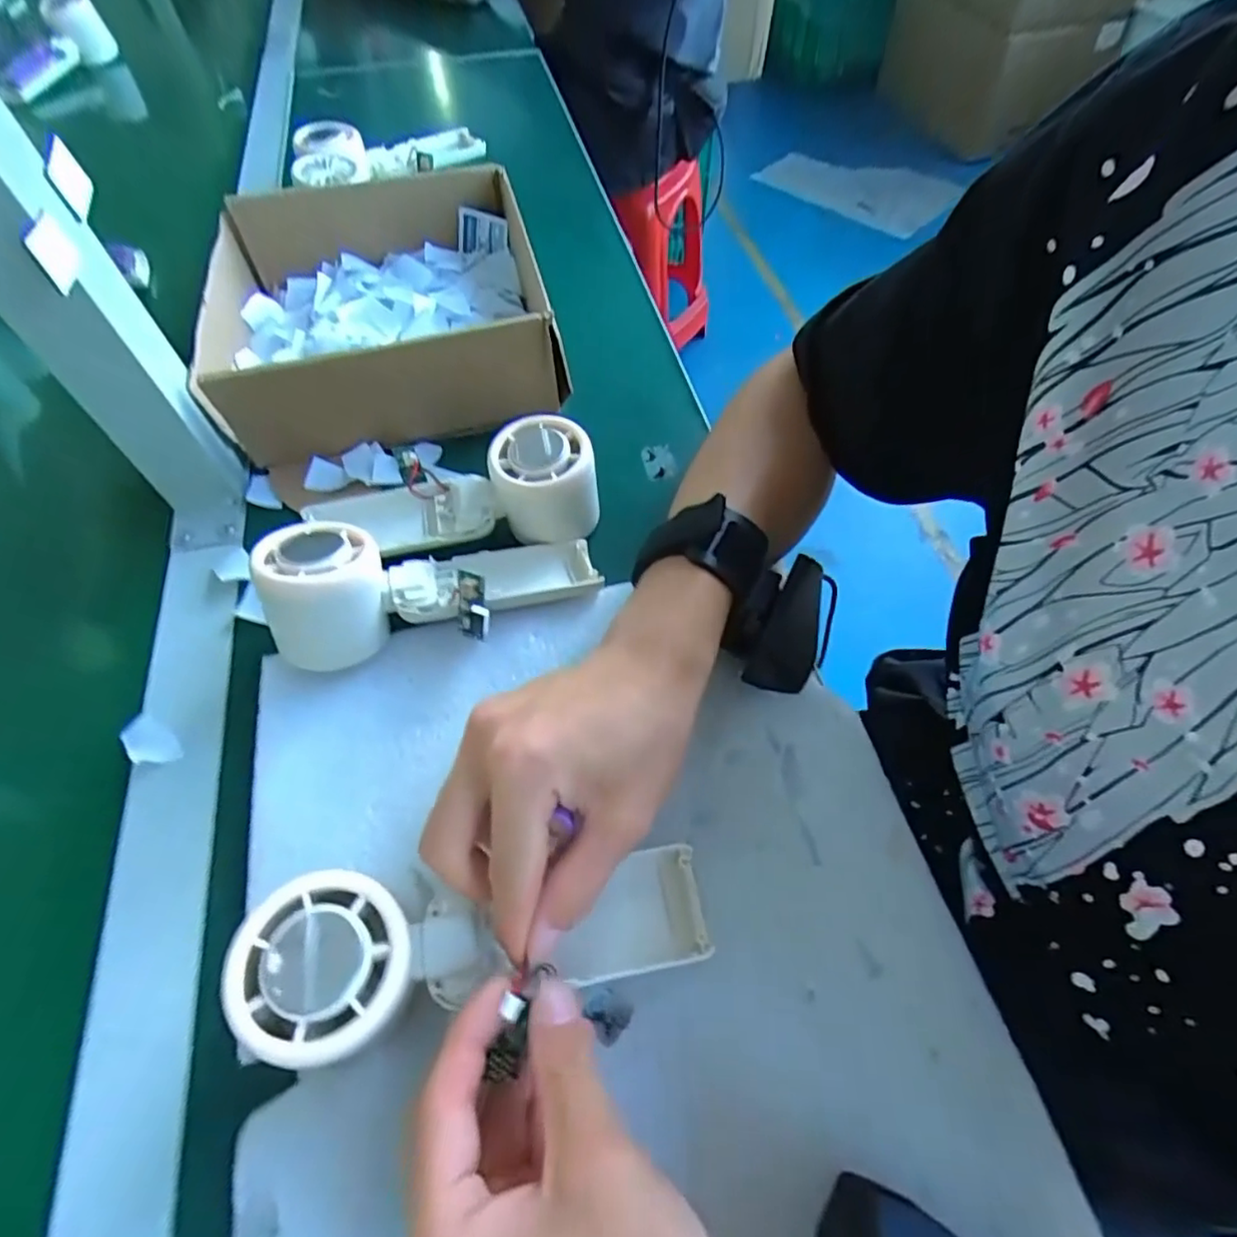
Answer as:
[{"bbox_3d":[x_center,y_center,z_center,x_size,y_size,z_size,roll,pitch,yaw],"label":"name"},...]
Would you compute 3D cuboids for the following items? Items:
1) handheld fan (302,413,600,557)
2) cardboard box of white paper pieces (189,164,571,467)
[{"bbox_3d":[-0.094,-0.069,0.358,0.162,0.050,0.054,-10,57,-5],"label":"handheld fan"},{"bbox_3d":[-0.160,-0.211,0.441,0.200,0.076,0.213,-14,58,-7],"label":"cardboard box of white paper pieces"}]

